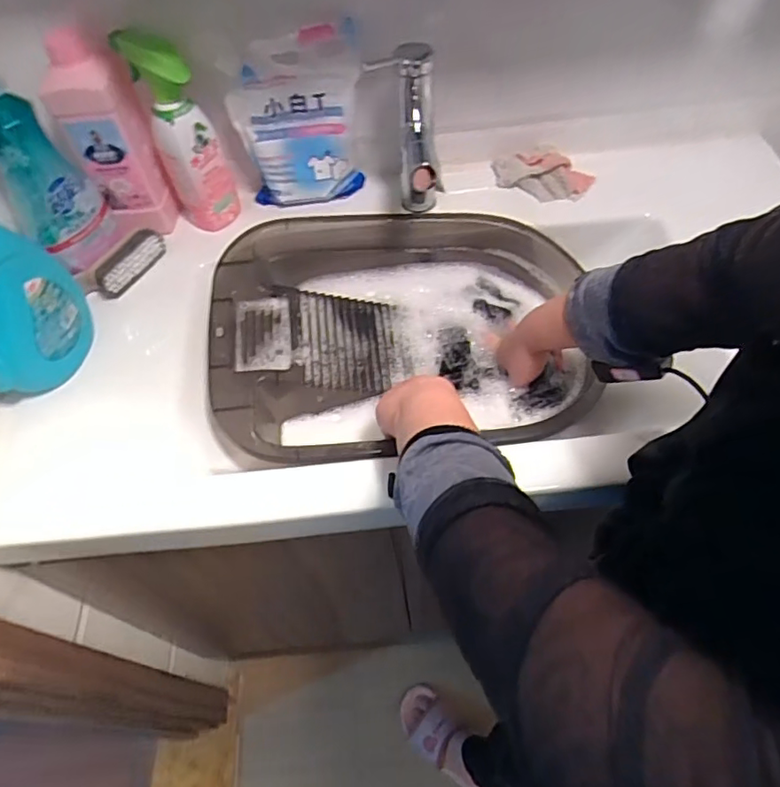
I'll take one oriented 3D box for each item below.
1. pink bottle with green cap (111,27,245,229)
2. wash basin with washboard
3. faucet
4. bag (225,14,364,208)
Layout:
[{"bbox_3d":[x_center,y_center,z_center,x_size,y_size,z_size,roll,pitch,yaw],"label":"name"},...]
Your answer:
[{"bbox_3d":[-0.255,-0.318,0.699,0.075,0.228,0.082,-23,58,-10],"label":"pink bottle with green cap"},{"bbox_3d":[0.020,-0.067,0.685,0.445,0.107,0.331,-5,56,2],"label":"wash basin with washboard"},{"bbox_3d":[0.033,-0.268,0.668,0.057,0.203,0.167,-2,56,4],"label":"faucet"},{"bbox_3d":[-0.111,-0.336,0.705,0.153,0.212,0.038,-11,56,-2],"label":"bag"}]

